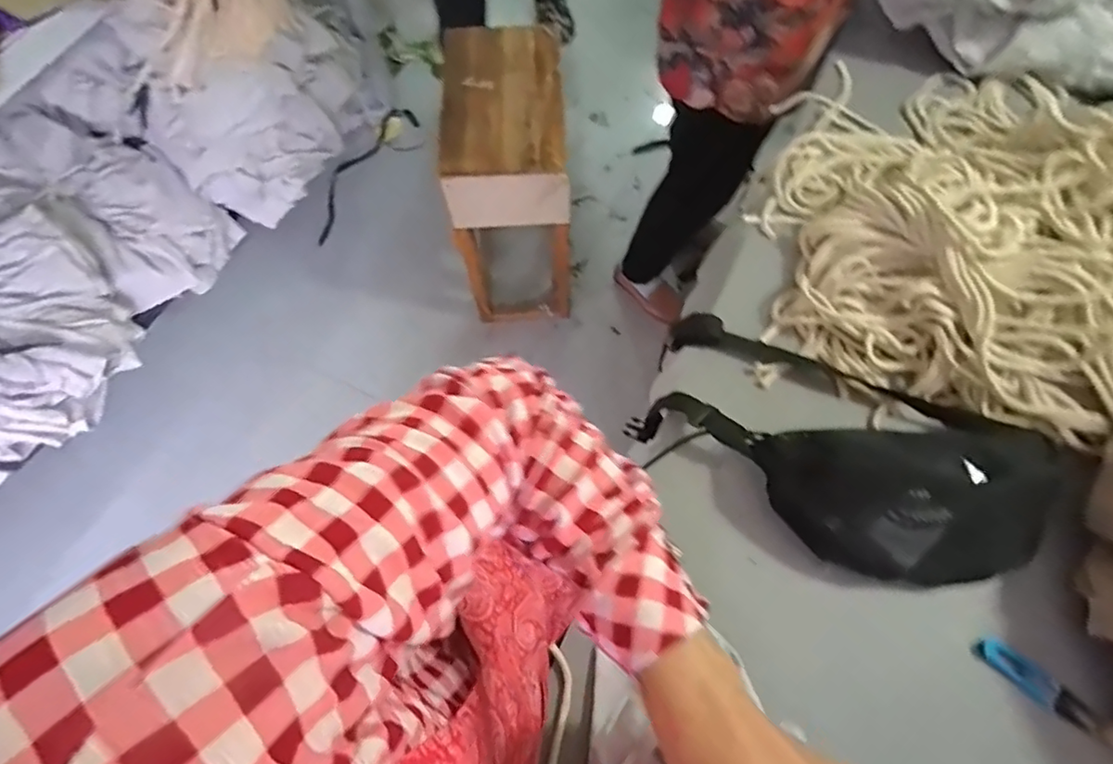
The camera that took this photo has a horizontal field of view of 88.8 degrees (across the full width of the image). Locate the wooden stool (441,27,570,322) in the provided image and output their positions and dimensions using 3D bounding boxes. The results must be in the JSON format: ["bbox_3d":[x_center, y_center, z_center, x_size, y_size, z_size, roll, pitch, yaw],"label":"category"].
[{"bbox_3d":[-0.091,-0.438,1.296,0.223,0.555,0.392,-2,67,1],"label":"wooden stool"}]

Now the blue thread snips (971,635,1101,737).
[{"bbox_3d":[0.419,0.262,0.498,0.101,0.019,0.028,36,73,15],"label":"blue thread snips"}]

